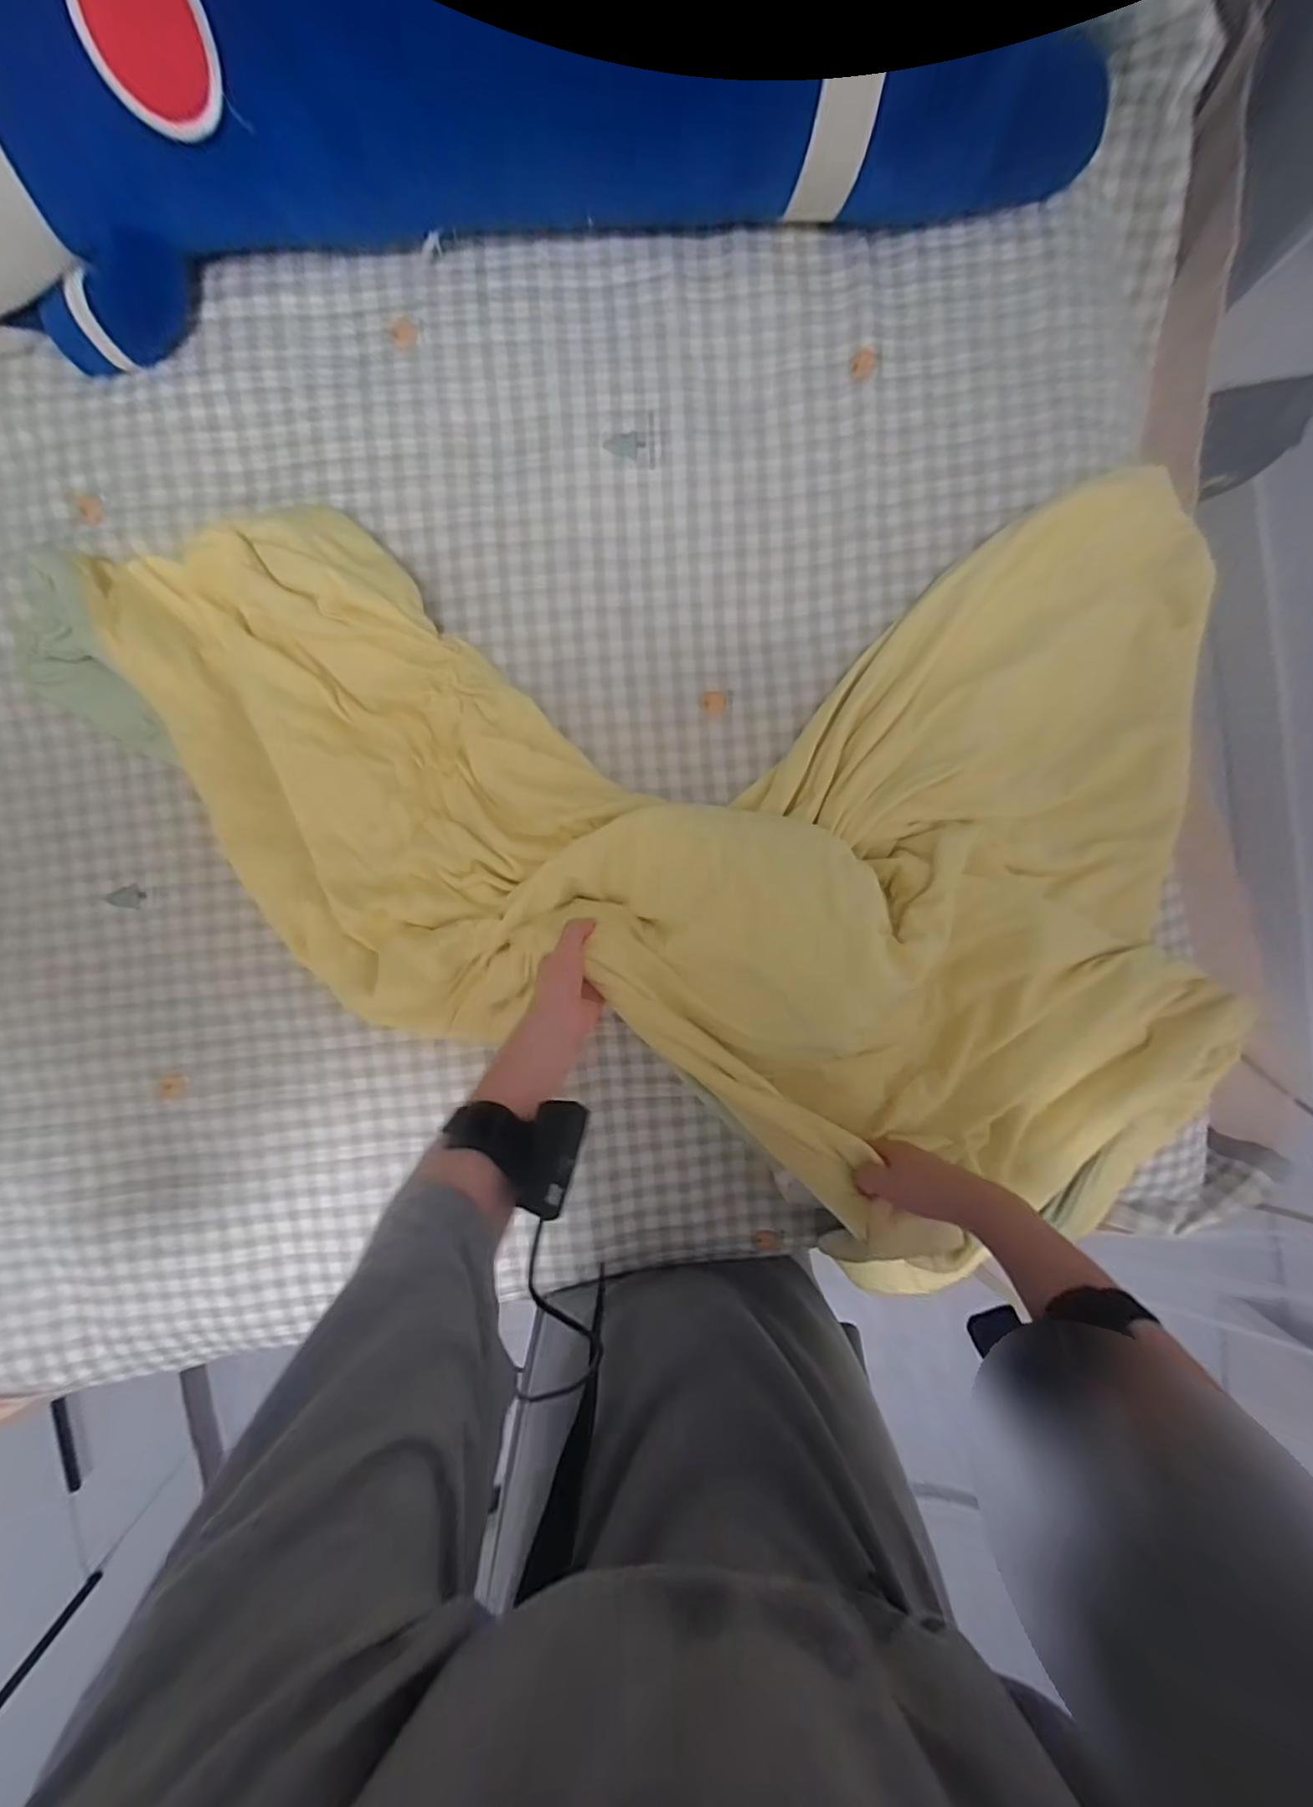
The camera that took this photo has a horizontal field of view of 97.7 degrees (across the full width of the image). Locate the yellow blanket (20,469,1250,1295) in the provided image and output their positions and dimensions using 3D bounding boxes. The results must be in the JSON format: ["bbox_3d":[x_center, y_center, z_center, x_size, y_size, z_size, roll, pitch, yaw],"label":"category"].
[{"bbox_3d":[0.000,-0.028,0.550,1.060,0.141,0.662,-3,94,-4],"label":"yellow blanket"}]

